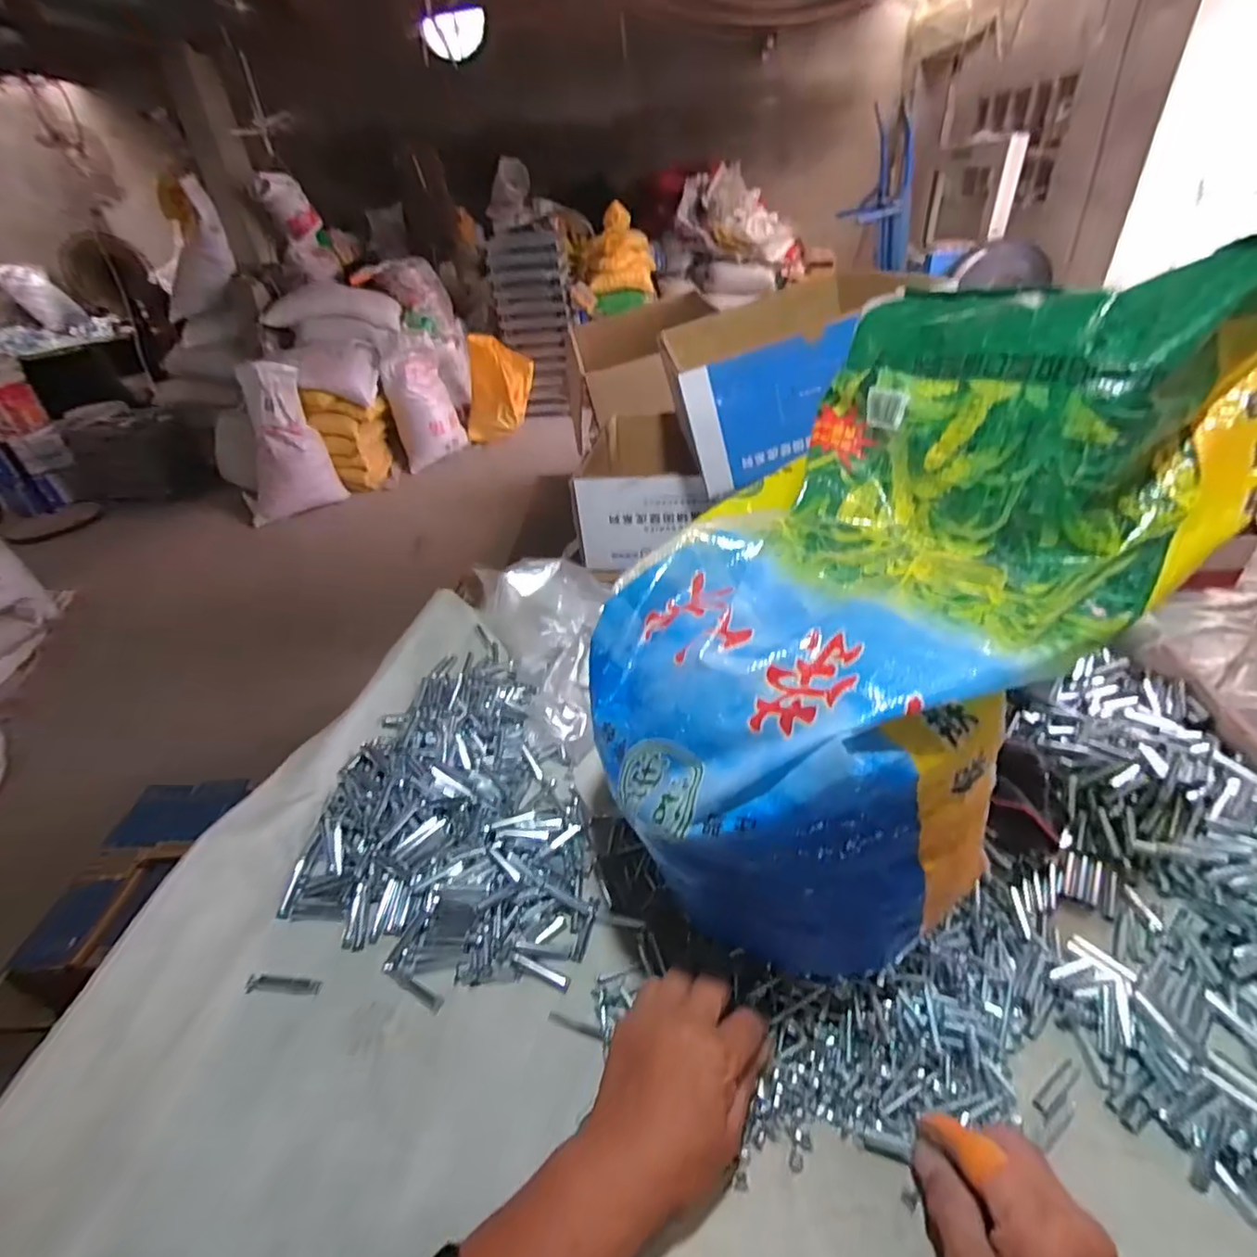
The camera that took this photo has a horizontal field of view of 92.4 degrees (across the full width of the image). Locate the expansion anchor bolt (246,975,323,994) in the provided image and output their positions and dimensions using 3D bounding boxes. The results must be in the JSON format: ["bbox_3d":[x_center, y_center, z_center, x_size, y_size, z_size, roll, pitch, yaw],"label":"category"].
[{"bbox_3d":[-0.292,0.304,0.514,0.058,0.007,0.014,7,37,-5],"label":"expansion anchor bolt"}]

